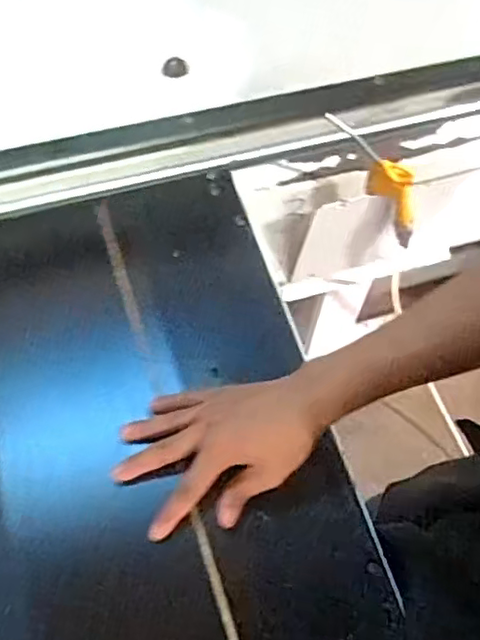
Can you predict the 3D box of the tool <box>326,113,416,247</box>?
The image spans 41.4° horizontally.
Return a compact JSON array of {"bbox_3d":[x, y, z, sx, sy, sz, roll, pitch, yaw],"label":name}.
[{"bbox_3d":[0.179,-0.159,0.749,0.056,0.266,0.025,-18,59,22],"label":"tool"}]

